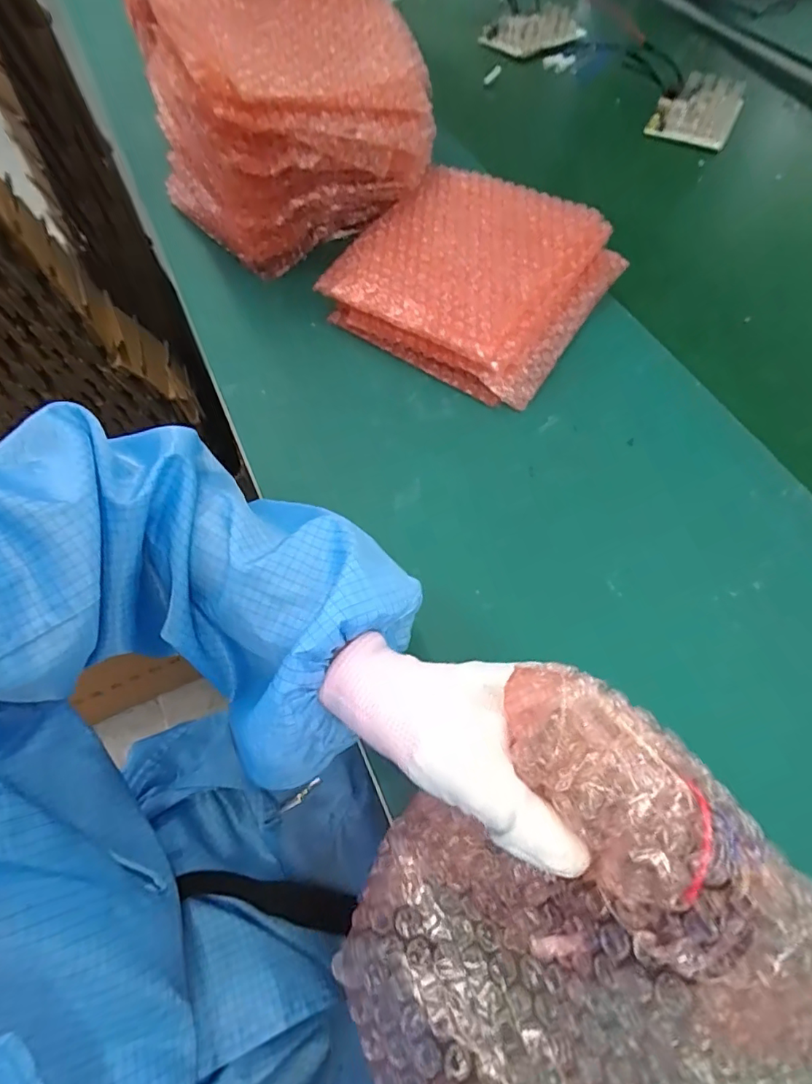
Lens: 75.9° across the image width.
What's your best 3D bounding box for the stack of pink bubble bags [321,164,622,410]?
[{"bbox_3d":[0.059,-0.224,0.438,0.190,0.051,0.187,34,67,16],"label":"stack of pink bubble bags"}]

